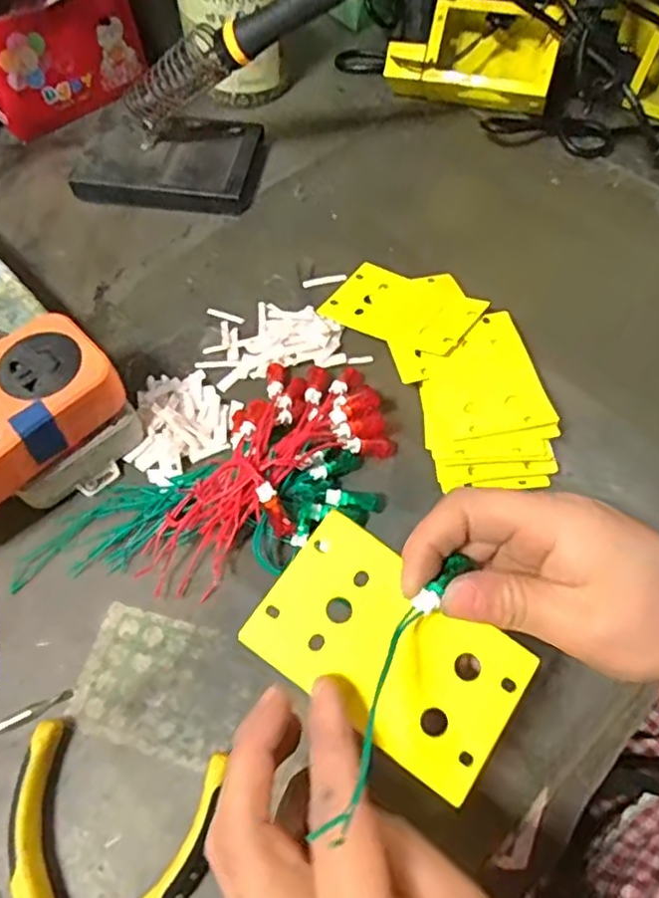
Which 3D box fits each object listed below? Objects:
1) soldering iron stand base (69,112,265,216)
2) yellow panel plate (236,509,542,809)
[{"bbox_3d":[-0.120,-0.224,0.494,0.129,0.023,0.087,9,61,5],"label":"soldering iron stand base"},{"bbox_3d":[0.023,0.073,0.236,0.096,0.004,0.059,36,74,7],"label":"yellow panel plate"}]

